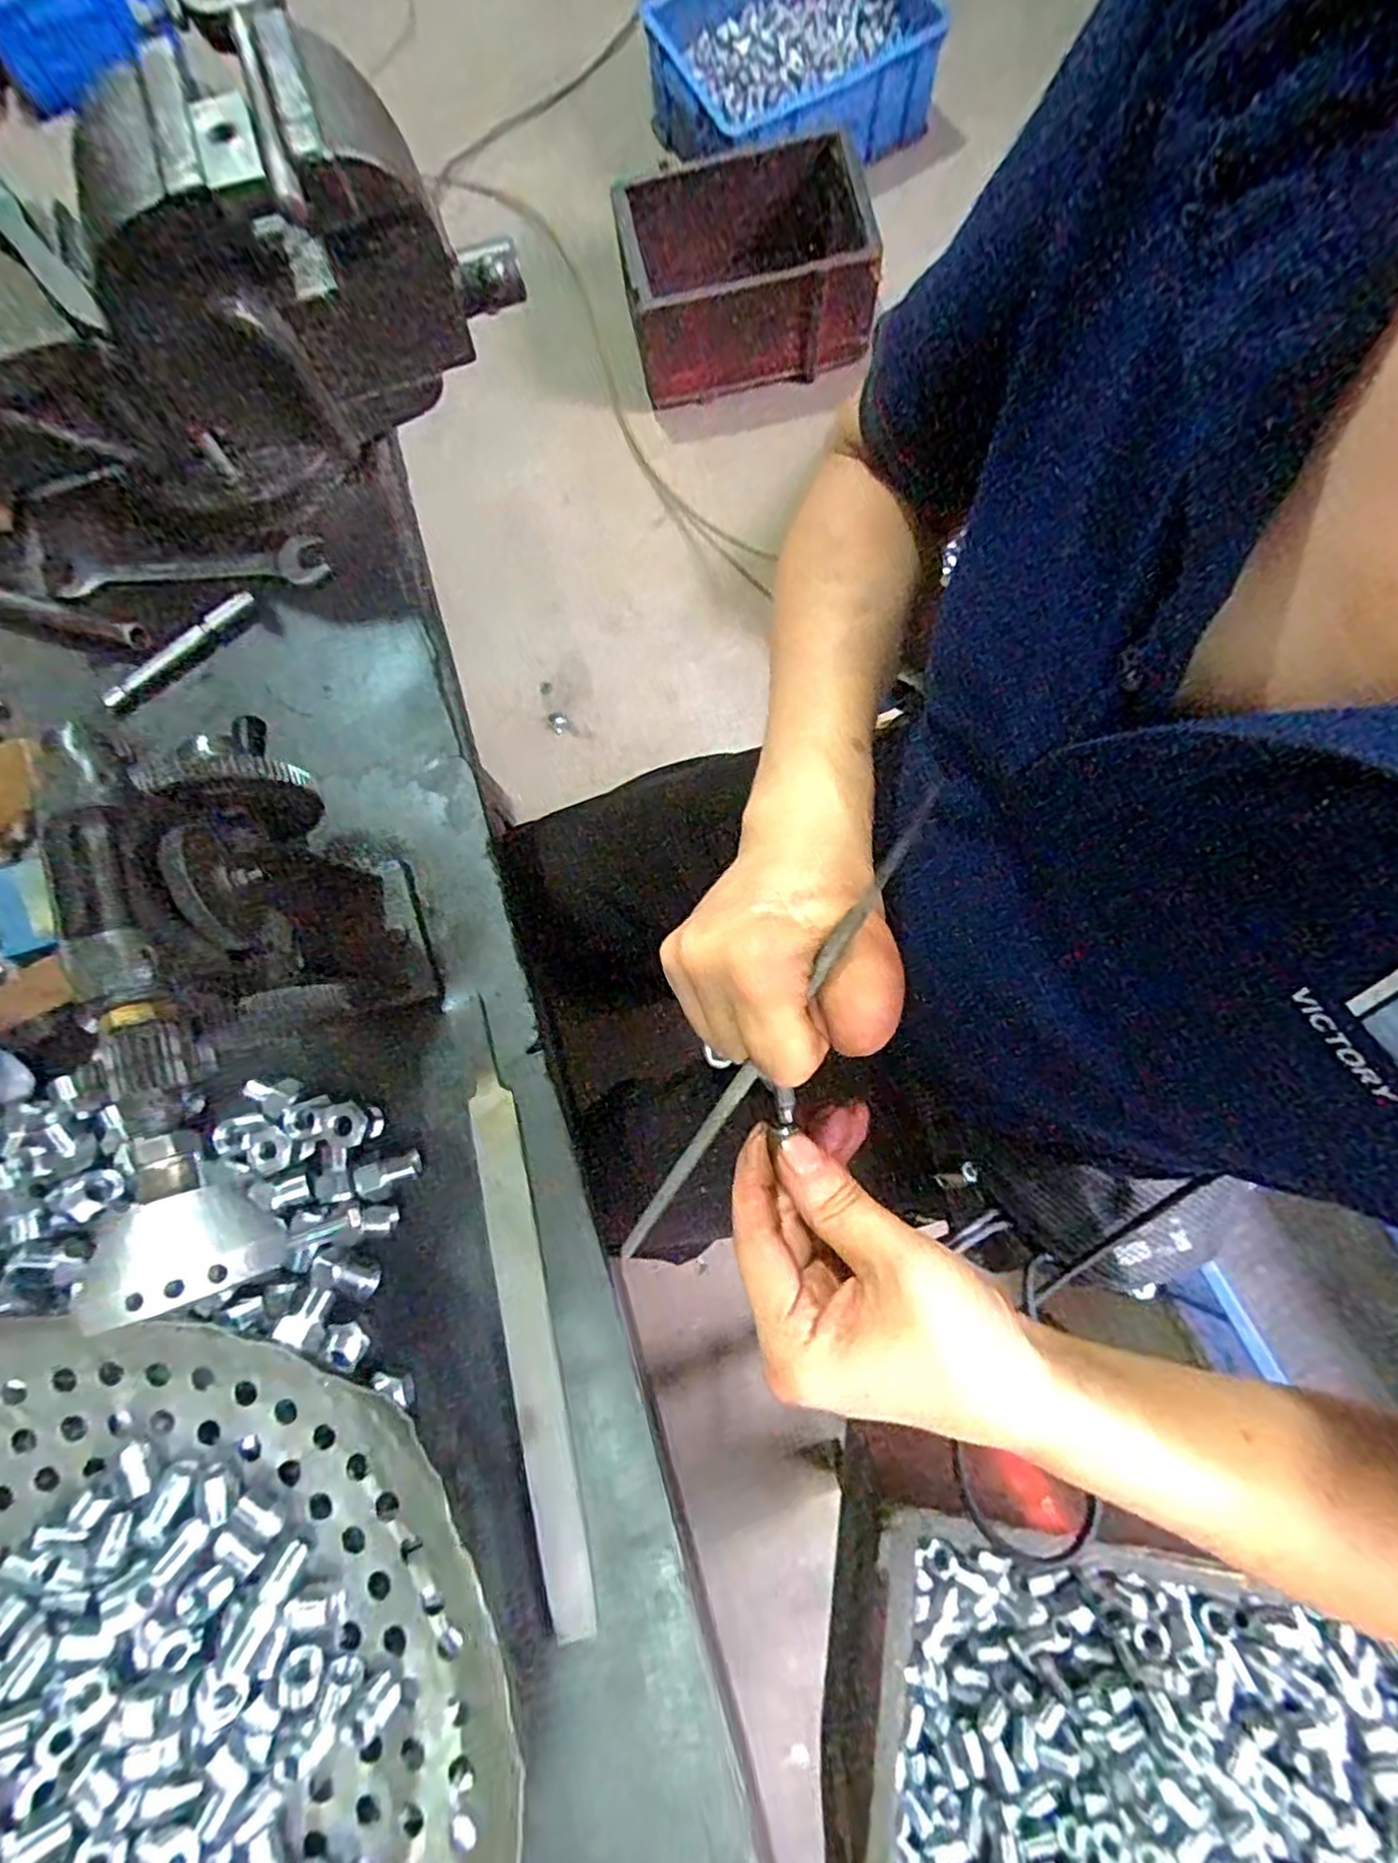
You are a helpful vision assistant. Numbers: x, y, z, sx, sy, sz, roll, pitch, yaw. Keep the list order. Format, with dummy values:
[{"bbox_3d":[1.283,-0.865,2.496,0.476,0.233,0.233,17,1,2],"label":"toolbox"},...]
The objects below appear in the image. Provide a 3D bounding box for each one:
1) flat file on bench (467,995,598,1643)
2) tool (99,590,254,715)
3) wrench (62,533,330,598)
[{"bbox_3d":[-0.088,0.183,0.364,0.022,0.010,0.290,-13,78,1],"label":"flat file on bench"},{"bbox_3d":[-0.318,-0.172,0.447,0.106,0.011,0.019,-40,79,-5],"label":"tool"},{"bbox_3d":[-0.317,-0.226,0.455,0.169,0.009,0.030,-6,78,2],"label":"wrench"}]

